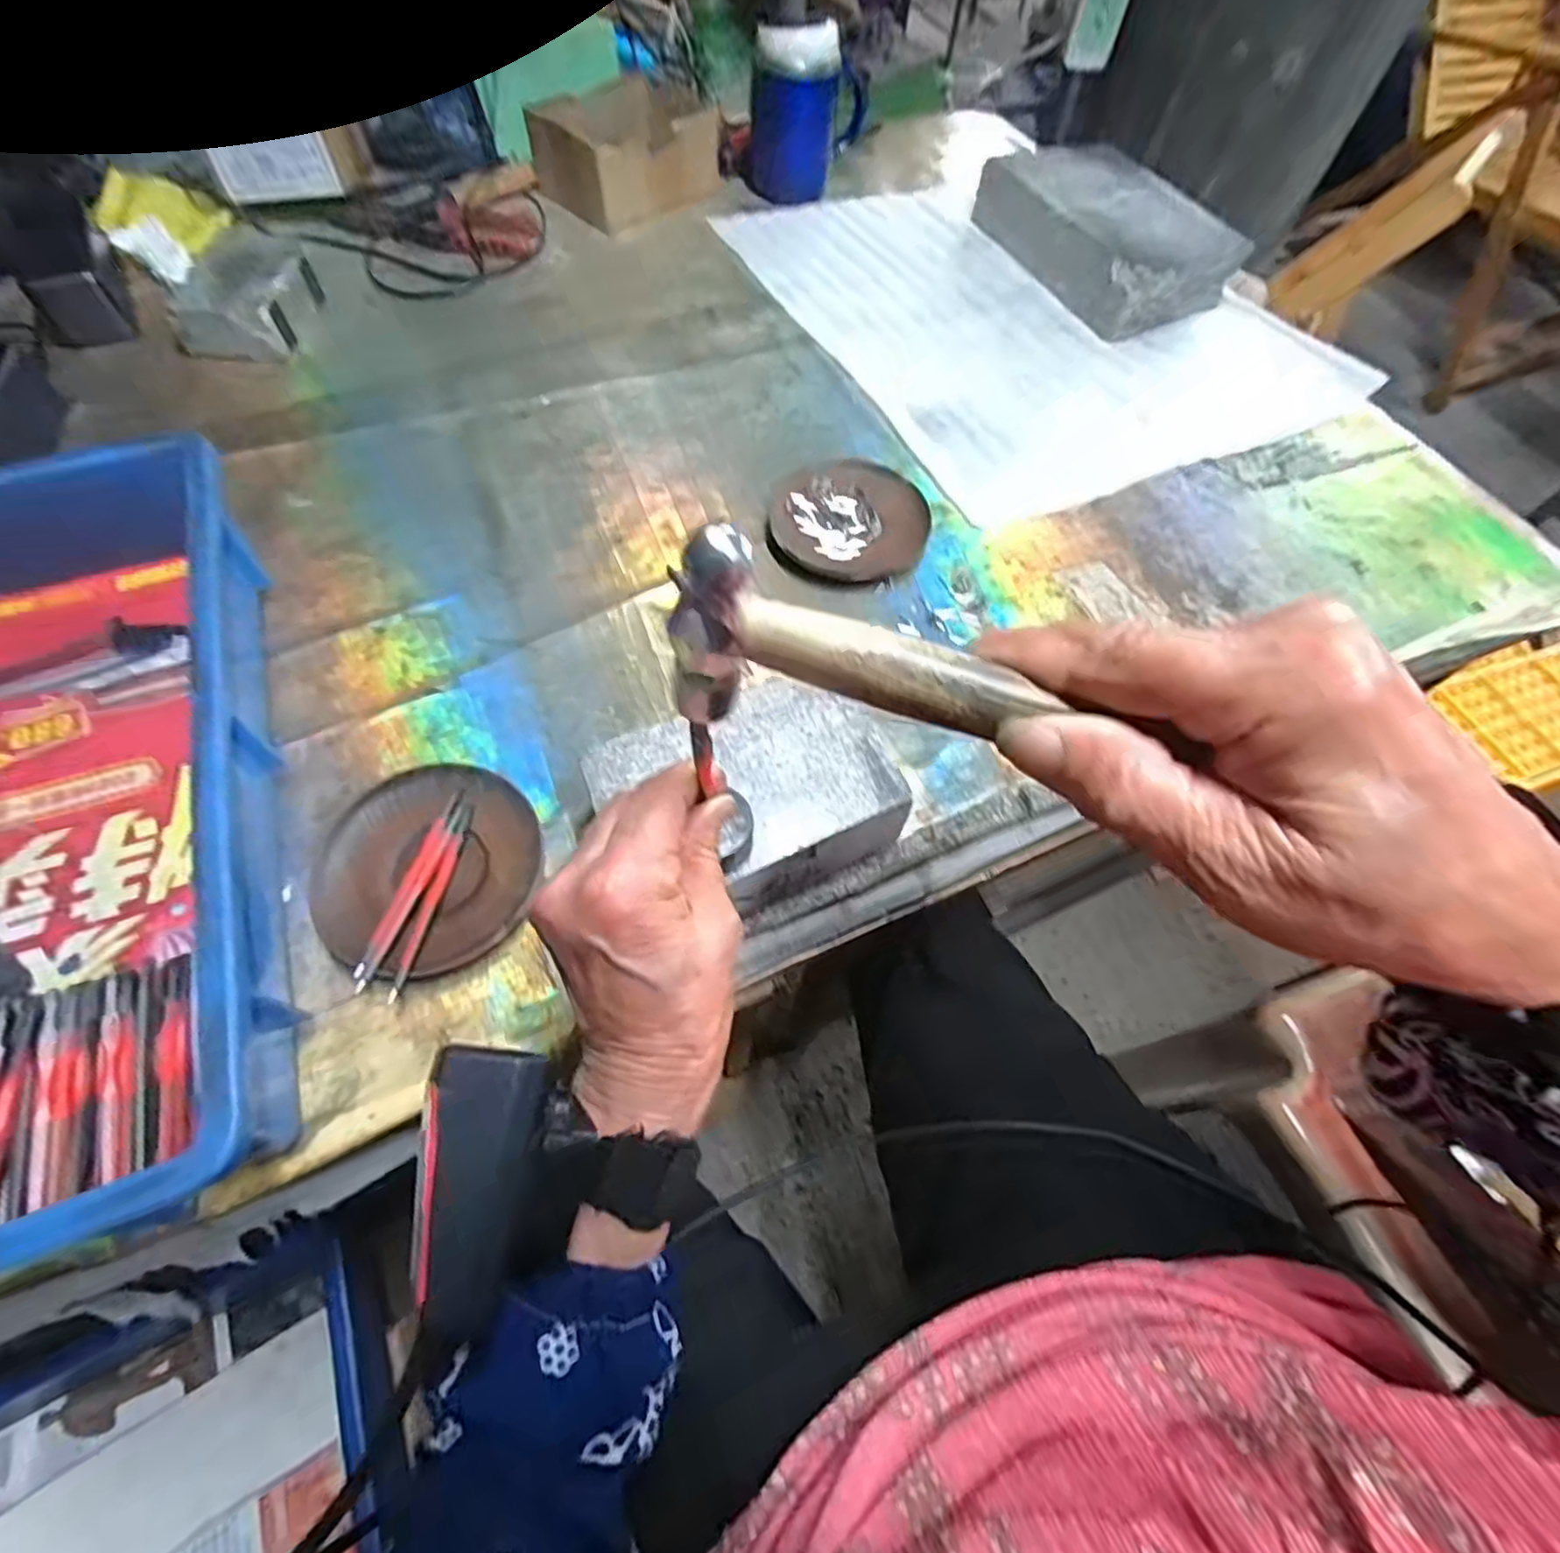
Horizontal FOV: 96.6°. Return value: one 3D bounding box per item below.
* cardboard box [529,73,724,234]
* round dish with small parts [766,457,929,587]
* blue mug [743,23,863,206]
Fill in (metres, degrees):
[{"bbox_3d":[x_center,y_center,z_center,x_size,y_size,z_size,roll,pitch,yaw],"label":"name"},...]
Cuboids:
[{"bbox_3d":[-0.143,-0.643,0.699,0.177,0.096,0.109,-36,69,-20],"label":"cardboard box"},{"bbox_3d":[0.050,-0.189,0.510,0.112,0.016,0.118,2,62,-3],"label":"round dish with small parts"},{"bbox_3d":[0.027,-0.687,0.716,0.120,0.122,0.076,3,61,-2],"label":"blue mug"}]

